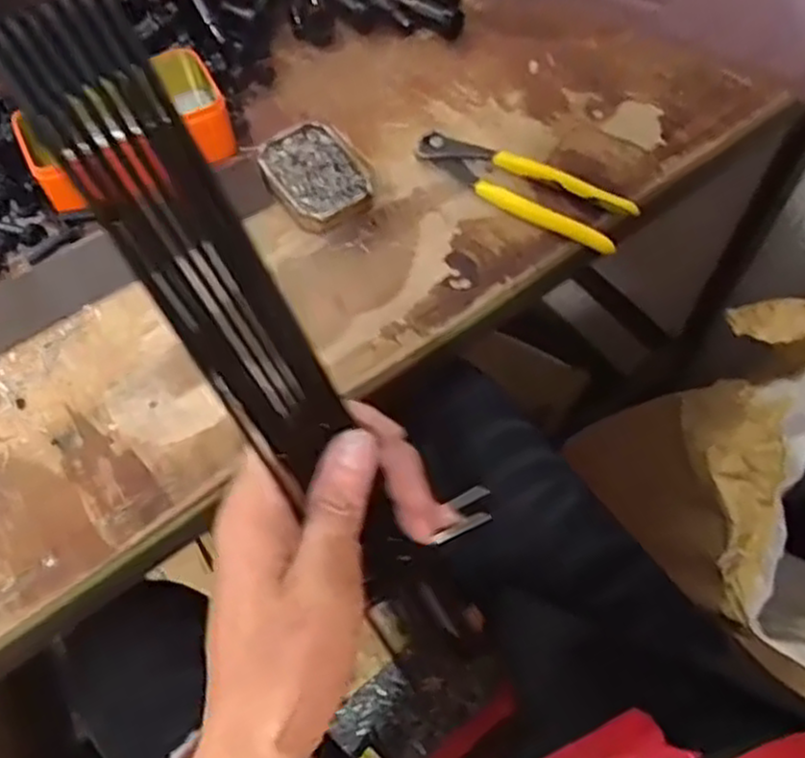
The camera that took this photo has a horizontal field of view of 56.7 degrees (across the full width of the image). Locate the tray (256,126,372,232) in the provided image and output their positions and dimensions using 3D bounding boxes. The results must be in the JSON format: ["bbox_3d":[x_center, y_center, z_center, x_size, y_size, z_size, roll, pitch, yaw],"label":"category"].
[{"bbox_3d":[-0.063,-0.149,0.548,0.066,0.023,0.087,-28,64,-13],"label":"tray"}]

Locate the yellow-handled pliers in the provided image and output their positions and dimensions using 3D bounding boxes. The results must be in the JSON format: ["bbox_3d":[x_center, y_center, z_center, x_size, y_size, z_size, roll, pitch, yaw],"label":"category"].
[{"bbox_3d":[0.085,-0.141,0.542,0.162,0.022,0.048,29,66,16],"label":"yellow-handled pliers"}]

